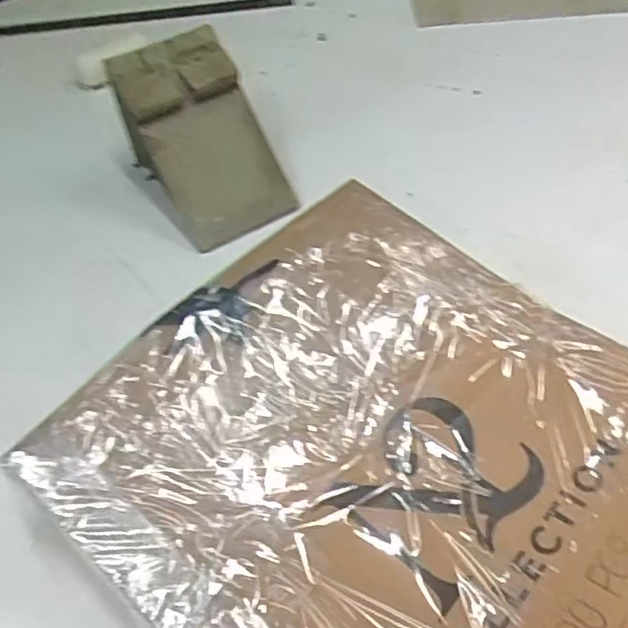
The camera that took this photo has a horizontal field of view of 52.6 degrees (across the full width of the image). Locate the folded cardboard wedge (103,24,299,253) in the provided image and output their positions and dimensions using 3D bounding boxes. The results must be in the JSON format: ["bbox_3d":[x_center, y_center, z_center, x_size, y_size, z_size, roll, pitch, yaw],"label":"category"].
[{"bbox_3d":[-0.109,-0.168,0.610,0.119,0.128,0.150,-25,54,-14],"label":"folded cardboard wedge"}]

